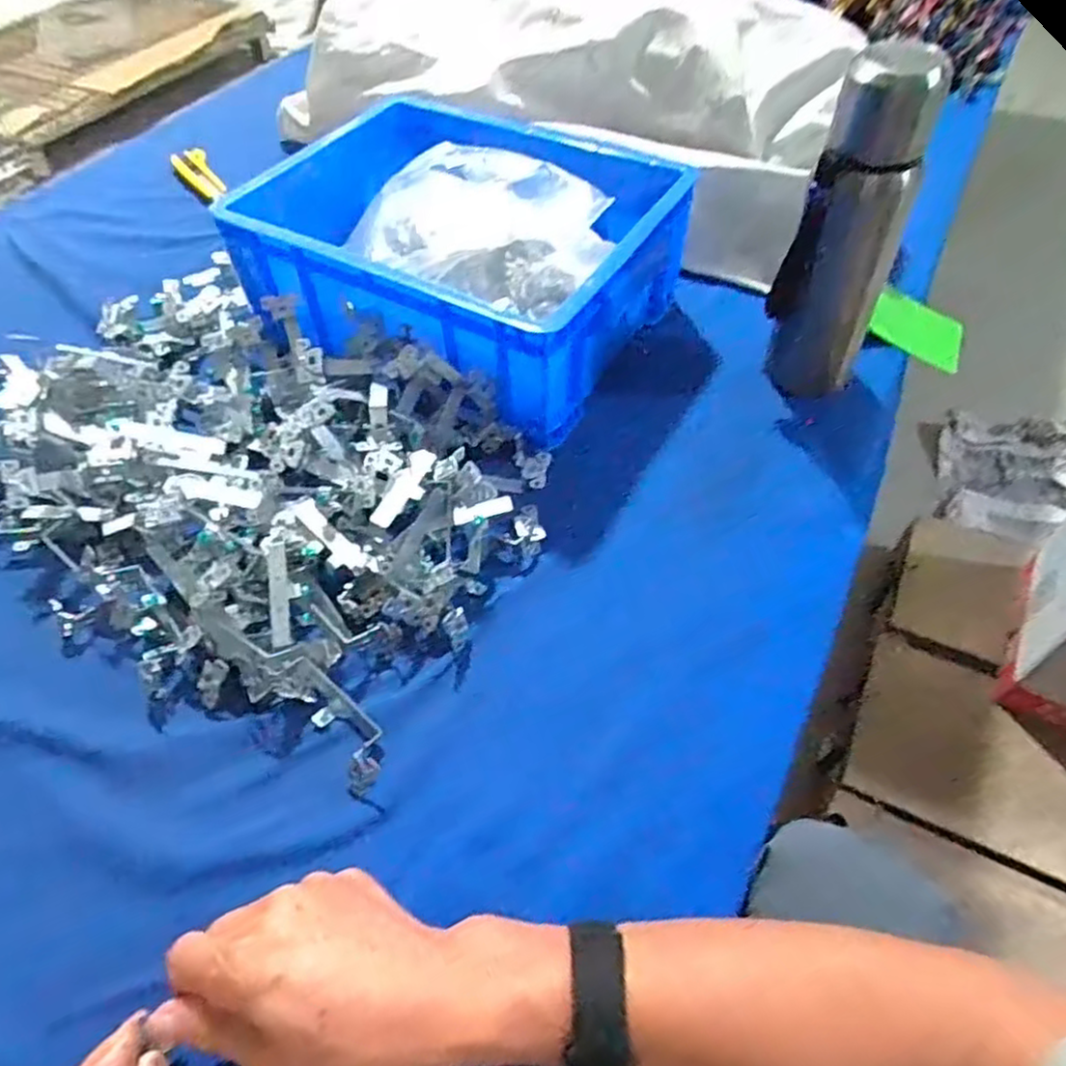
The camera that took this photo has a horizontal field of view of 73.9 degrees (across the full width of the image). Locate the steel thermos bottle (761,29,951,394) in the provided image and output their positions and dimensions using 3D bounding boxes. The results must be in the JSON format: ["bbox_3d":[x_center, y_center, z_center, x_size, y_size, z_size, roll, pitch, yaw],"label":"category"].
[{"bbox_3d":[0.229,-0.212,0.523,0.075,0.238,0.062,22,58,17],"label":"steel thermos bottle"}]

